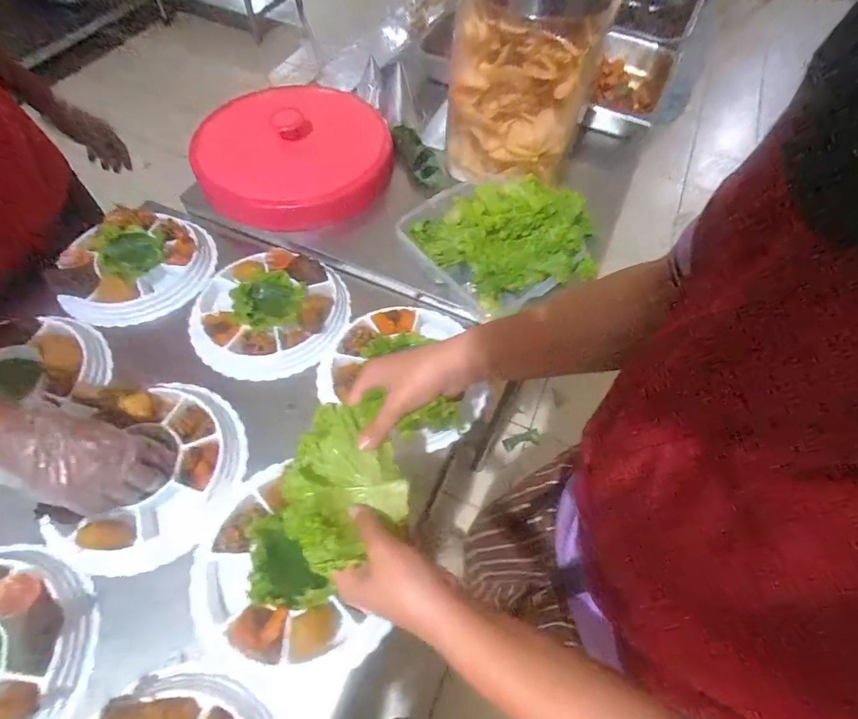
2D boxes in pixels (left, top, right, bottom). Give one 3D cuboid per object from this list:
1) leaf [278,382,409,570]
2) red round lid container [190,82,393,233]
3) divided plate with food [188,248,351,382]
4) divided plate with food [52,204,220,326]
[{"bbox_3d":[-0.071,0.103,0.374,0.104,0.047,0.119,-19,61,-12],"label":"leaf"},{"bbox_3d":[-0.227,-0.382,0.791,0.303,0.098,0.345,1,59,-3],"label":"red round lid container"},{"bbox_3d":[-0.236,-0.071,0.658,0.225,0.044,0.204,-16,62,-13],"label":"divided plate with food"},{"bbox_3d":[-0.454,-0.156,0.700,0.205,0.045,0.211,2,59,-3],"label":"divided plate with food"}]

